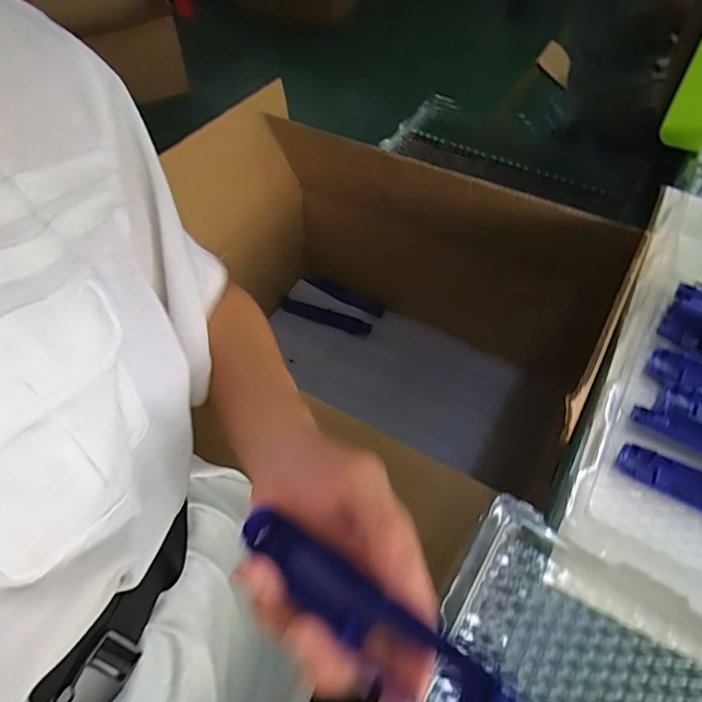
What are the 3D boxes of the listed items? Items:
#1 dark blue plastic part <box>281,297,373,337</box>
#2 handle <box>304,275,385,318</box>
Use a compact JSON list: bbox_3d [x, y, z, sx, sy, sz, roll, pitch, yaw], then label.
[{"bbox_3d":[-0.046,-0.061,0.966,0.173,0.010,0.033,16,74,15],"label":"dark blue plastic part"},{"bbox_3d":[-0.012,-0.104,0.981,0.159,0.006,0.027,25,78,12],"label":"handle"}]

